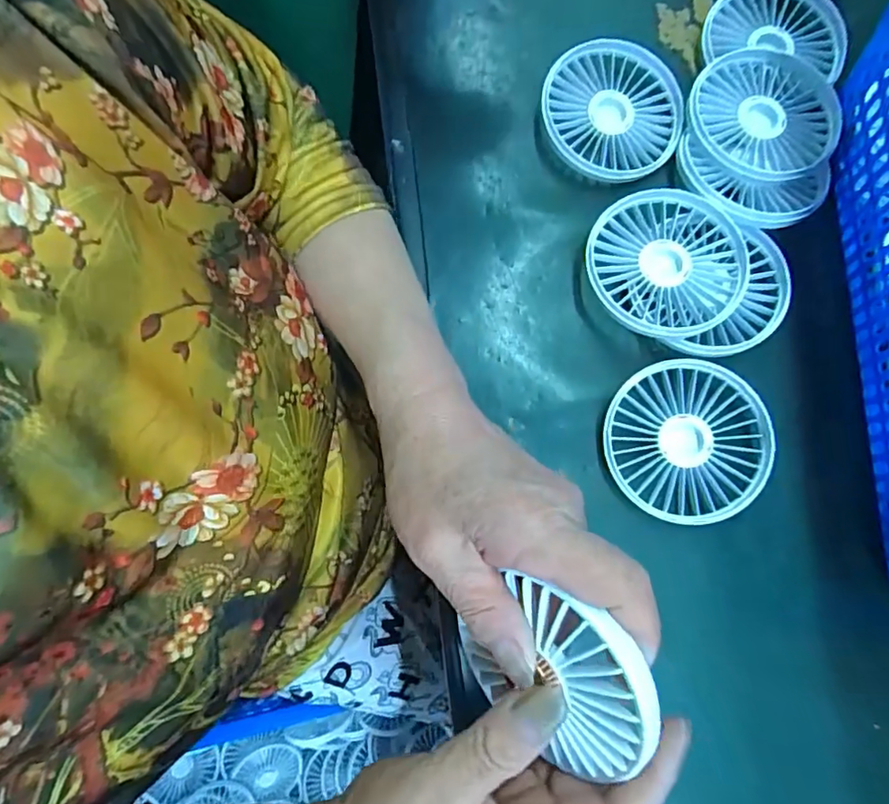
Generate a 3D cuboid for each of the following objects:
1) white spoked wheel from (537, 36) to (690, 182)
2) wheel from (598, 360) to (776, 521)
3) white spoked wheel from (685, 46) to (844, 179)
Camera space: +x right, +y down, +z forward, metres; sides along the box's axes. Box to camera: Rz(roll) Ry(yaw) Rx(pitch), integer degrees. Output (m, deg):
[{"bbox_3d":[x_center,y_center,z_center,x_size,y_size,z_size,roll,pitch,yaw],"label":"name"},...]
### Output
[{"bbox_3d":[0.106,-0.182,0.352,0.084,0.021,0.089,1,77,-3],"label":"white spoked wheel"},{"bbox_3d":[0.135,0.022,0.313,0.089,0.016,0.084,1,77,-3],"label":"wheel"},{"bbox_3d":[0.198,-0.176,0.344,0.084,0.019,0.086,1,77,-3],"label":"white spoked wheel"}]

